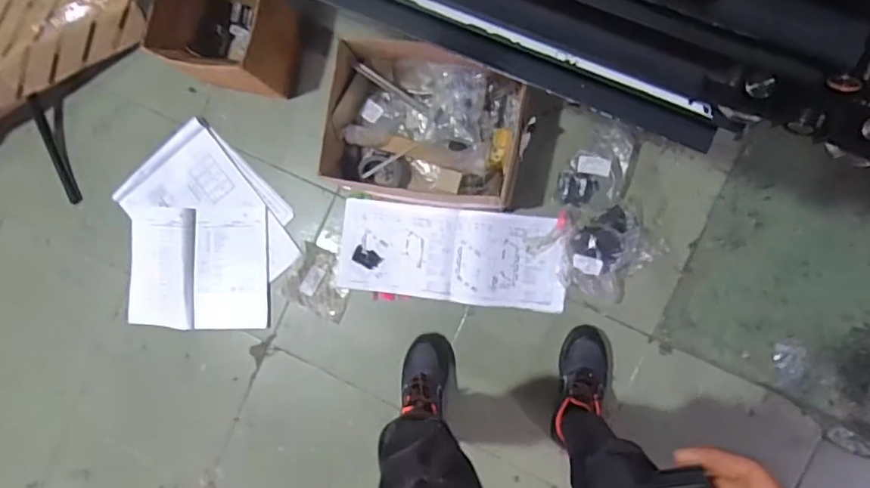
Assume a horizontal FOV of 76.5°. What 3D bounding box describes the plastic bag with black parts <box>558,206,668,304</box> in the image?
[{"bbox_3d":[0.377,0.020,1.189,0.179,0.056,0.214,36,94,6],"label":"plastic bag with black parts"}]

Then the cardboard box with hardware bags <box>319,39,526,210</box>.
[{"bbox_3d":[-0.013,-0.244,1.144,0.385,0.150,0.316,12,91,7],"label":"cardboard box with hardware bags"}]

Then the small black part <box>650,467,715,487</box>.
[{"bbox_3d":[0.165,0.163,0.371,0.037,0.021,0.015,-13,88,7],"label":"small black part"}]

